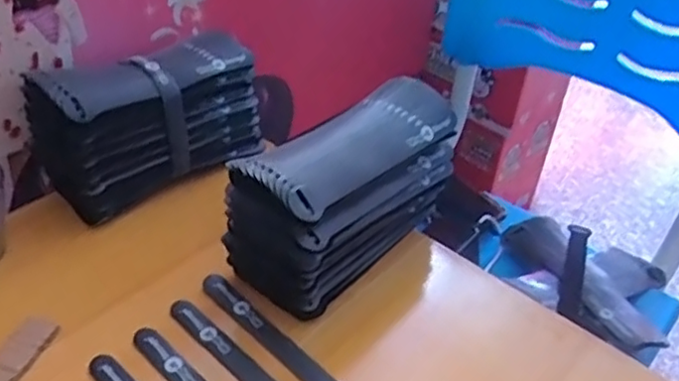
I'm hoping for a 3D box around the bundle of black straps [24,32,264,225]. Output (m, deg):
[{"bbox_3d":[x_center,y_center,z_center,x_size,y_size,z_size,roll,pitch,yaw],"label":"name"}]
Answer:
[{"bbox_3d":[-0.179,-0.078,0.662,0.099,0.118,0.232,34,48,31],"label":"bundle of black straps"}]

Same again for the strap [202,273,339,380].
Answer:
[{"bbox_3d":[-0.041,0.124,0.503,0.200,0.004,0.024,32,49,32],"label":"strap"}]

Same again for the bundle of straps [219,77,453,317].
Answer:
[{"bbox_3d":[0.011,-0.005,0.558,0.086,0.134,0.225,30,46,27],"label":"bundle of straps"}]

